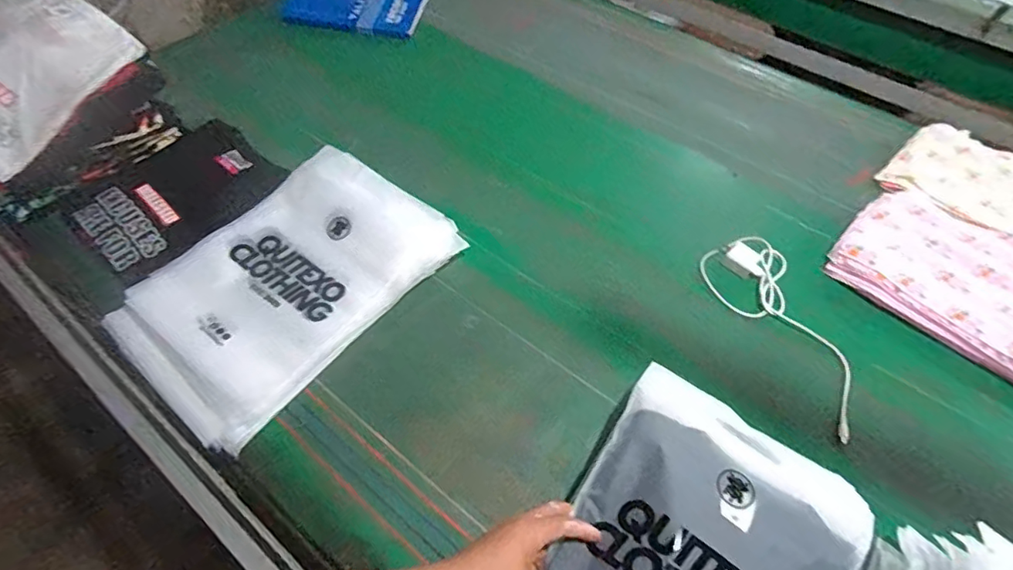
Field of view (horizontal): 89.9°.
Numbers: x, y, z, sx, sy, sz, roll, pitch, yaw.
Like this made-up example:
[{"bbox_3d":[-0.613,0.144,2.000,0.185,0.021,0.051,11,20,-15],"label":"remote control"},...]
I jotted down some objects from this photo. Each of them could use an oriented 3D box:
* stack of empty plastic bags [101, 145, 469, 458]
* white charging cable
[{"bbox_3d":[-0.306,-0.016,0.705,0.287,0.028,0.399,35,64,23],"label":"stack of empty plastic bags"},{"bbox_3d":[0.380,0.051,0.678,0.110,0.022,0.297,-15,57,-11],"label":"white charging cable"}]

